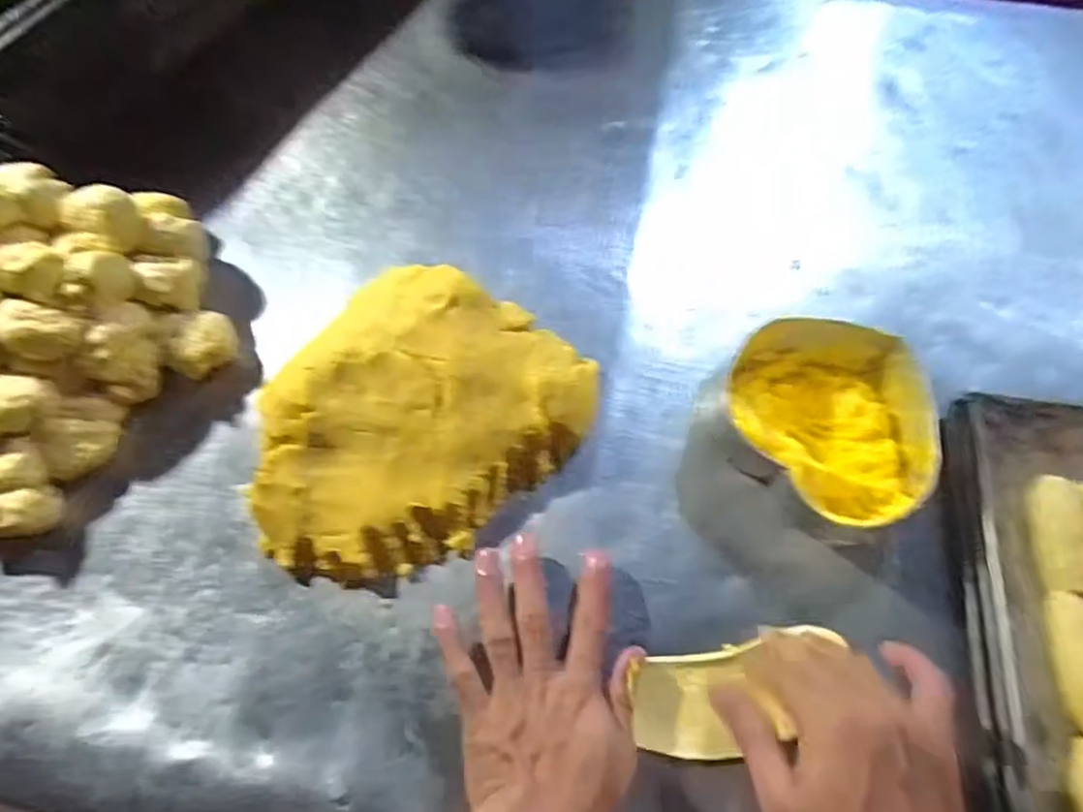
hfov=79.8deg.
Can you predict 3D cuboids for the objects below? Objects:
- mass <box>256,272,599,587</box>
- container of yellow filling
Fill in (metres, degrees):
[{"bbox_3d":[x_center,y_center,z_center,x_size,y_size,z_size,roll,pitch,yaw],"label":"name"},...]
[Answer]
[{"bbox_3d":[-0.101,0.008,0.478,0.202,0.059,0.256,42,71,15],"label":"mass"},{"bbox_3d":[0.212,0.011,0.485,0.148,0.048,0.160,-2,66,-3],"label":"container of yellow filling"}]

